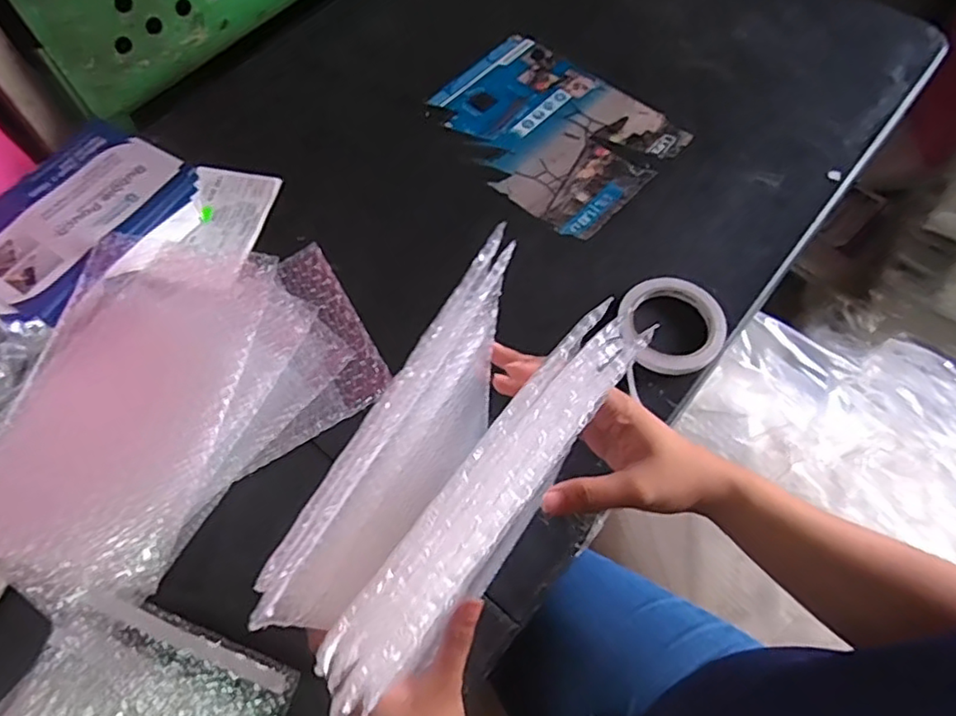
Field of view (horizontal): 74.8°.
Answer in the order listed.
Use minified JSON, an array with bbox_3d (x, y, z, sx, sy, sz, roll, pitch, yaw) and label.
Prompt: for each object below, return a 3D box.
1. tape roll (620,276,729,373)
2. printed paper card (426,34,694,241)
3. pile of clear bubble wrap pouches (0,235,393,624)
[{"bbox_3d":[0.187,-0.034,0.605,0.096,0.018,0.100,-1,63,2],"label":"tape roll"},{"bbox_3d":[0.081,-0.272,0.740,0.273,0.006,0.206,41,74,20],"label":"printed paper card"},{"bbox_3d":[-0.287,0.029,0.567,0.282,0.042,0.373,39,70,21],"label":"pile of clear bubble wrap pouches"}]

